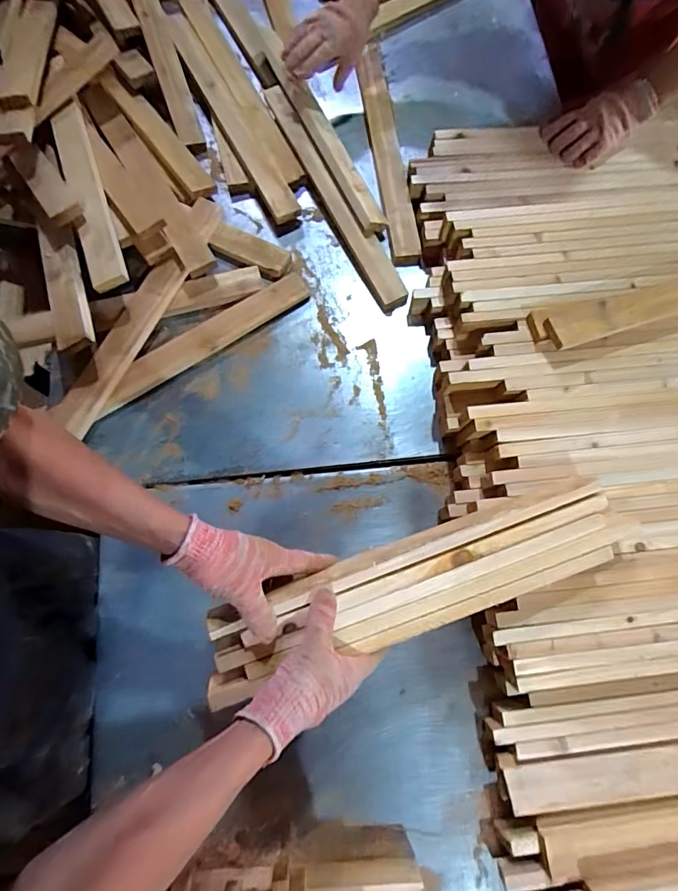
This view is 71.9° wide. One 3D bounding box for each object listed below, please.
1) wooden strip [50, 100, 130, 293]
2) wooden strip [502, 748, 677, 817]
[{"bbox_3d":[-0.406,-0.411,0.748,0.057,0.030,0.371,-21,76,-6],"label":"wooden strip"},{"bbox_3d":[0.472,0.405,0.588,0.521,0.025,0.051,-6,74,-1],"label":"wooden strip"}]

